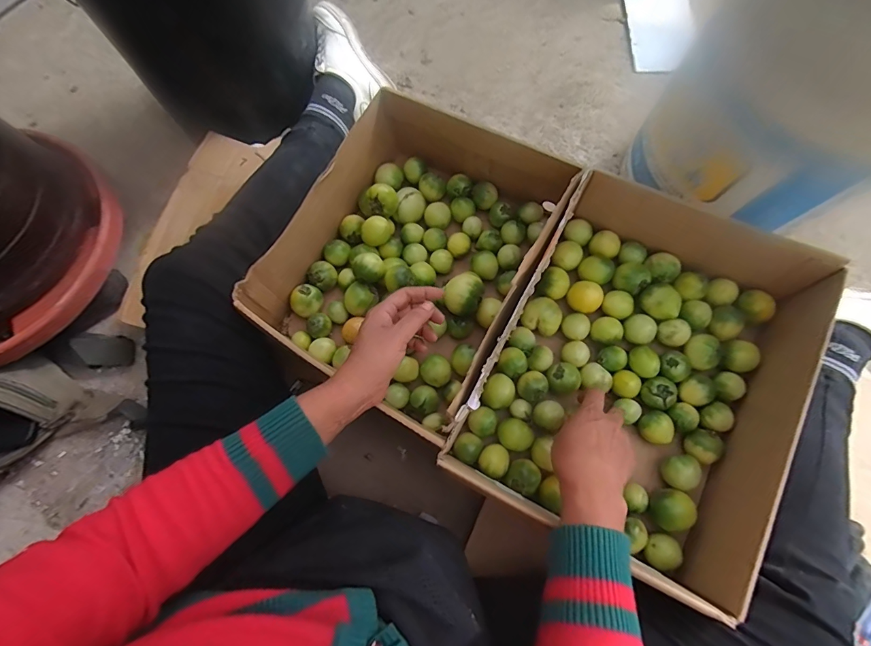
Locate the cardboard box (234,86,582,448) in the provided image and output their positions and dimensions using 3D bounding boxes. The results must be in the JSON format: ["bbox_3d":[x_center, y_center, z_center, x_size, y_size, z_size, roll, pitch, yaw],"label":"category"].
[{"bbox_3d":[-0.031,-0.088,0.510,0.245,0.107,0.344,27,75,6],"label":"cardboard box"}]

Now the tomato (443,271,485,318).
[{"bbox_3d":[0.033,-0.032,0.496,0.043,0.042,0.051,30,75,7],"label":"tomato"}]

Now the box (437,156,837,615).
[{"bbox_3d":[0.207,0.043,0.438,0.273,0.109,0.368,29,75,7],"label":"box"}]

